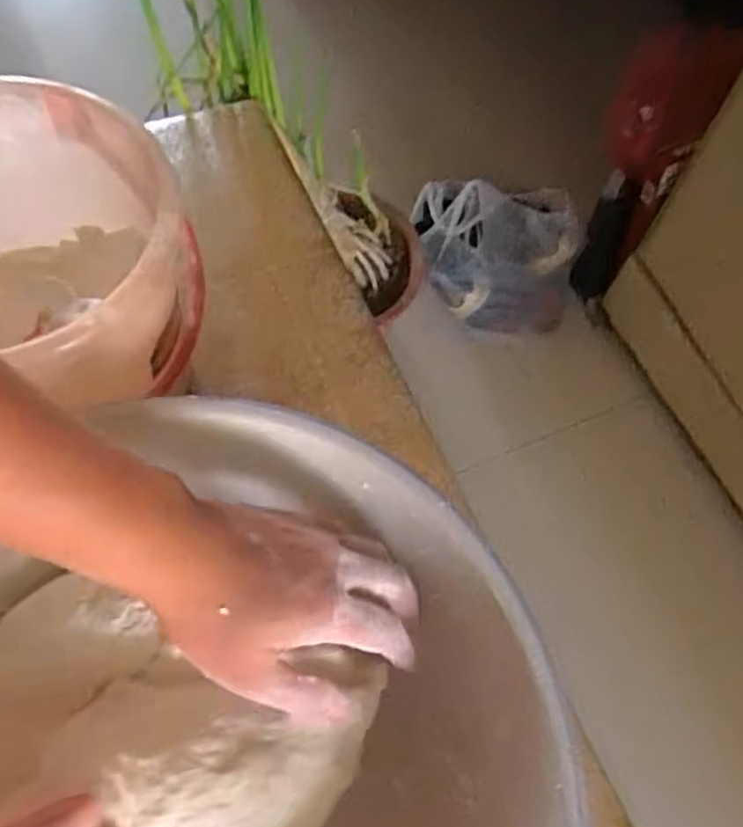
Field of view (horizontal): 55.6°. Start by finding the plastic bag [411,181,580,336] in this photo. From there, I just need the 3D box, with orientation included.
[{"bbox_3d":[0.193,-0.251,1.139,0.256,0.163,0.205,10,63,2],"label":"plastic bag"}]

